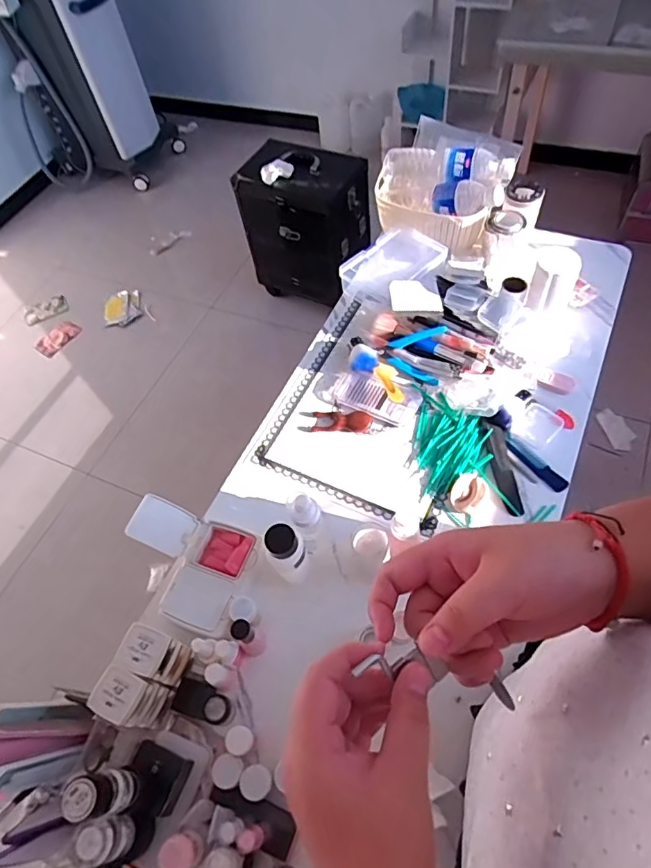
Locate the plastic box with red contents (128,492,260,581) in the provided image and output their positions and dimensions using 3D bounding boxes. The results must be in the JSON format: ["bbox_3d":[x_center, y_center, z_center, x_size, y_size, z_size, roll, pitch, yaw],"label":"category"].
[{"bbox_3d":[-0.172,0.137,0.692,0.170,0.043,0.065,15,61,16],"label":"plastic box with red contents"}]

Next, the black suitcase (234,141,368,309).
[{"bbox_3d":[-0.061,-0.685,1.799,0.387,0.476,0.240,20,63,19],"label":"black suitcase"}]

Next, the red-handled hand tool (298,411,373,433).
[{"bbox_3d":[0.014,-0.021,0.802,0.110,0.020,0.038,6,56,6],"label":"red-handled hand tool"}]

